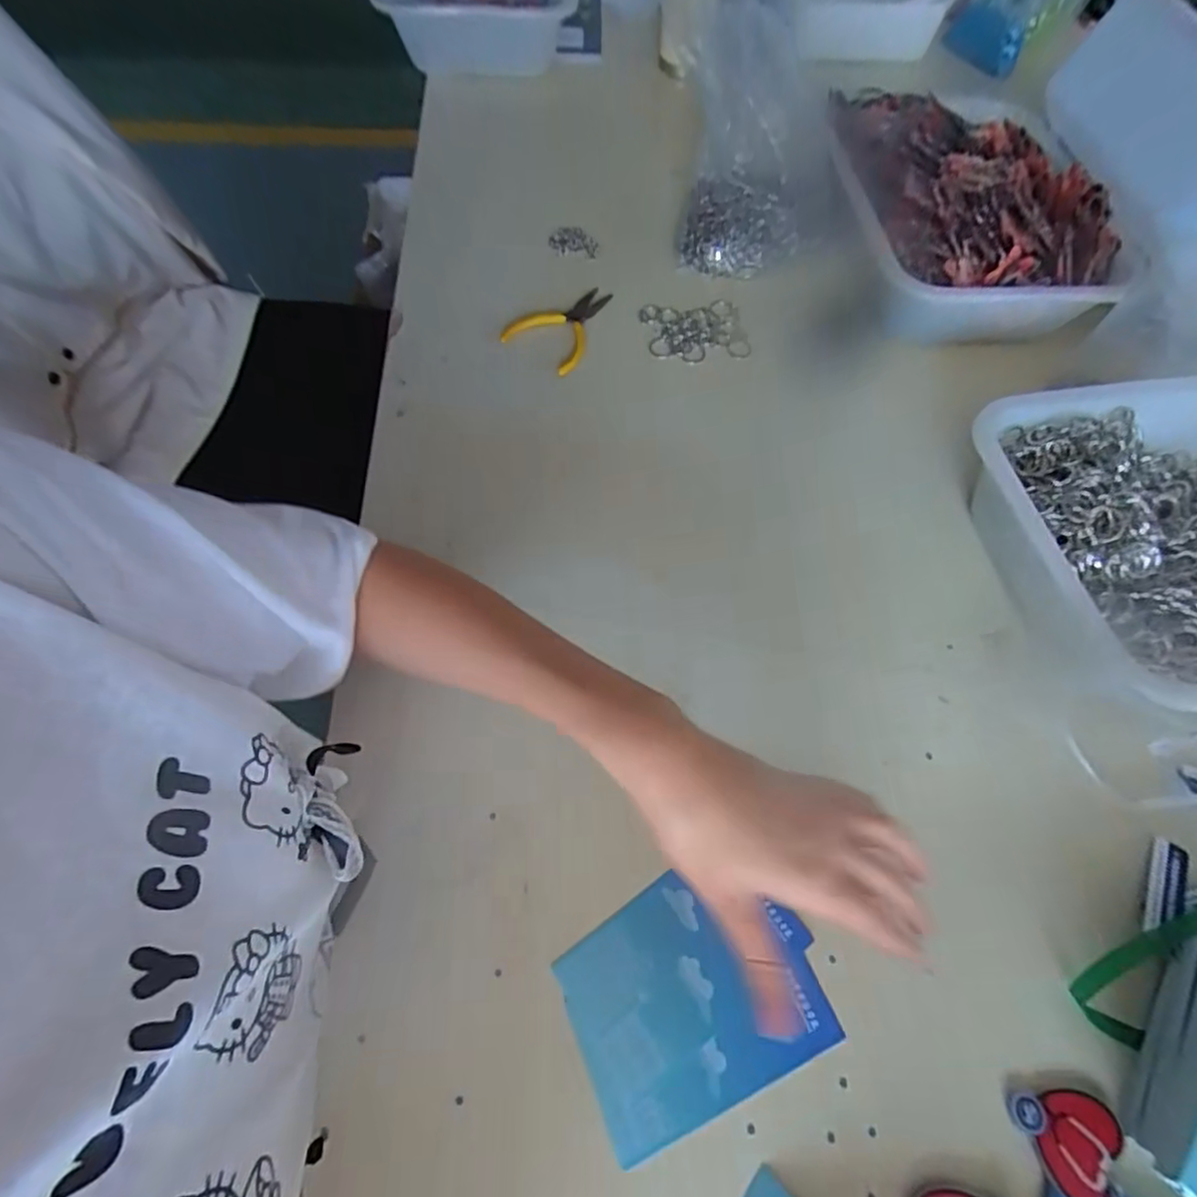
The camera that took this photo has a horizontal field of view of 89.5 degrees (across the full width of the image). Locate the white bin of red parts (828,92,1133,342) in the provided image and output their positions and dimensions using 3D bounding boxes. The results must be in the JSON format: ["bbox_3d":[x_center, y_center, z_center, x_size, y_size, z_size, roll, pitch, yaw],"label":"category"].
[{"bbox_3d":[0.348,-0.377,0.589,0.245,0.079,0.285,-1,63,-4],"label":"white bin of red parts"}]

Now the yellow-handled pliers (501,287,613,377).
[{"bbox_3d":[-0.043,-0.265,0.579,0.083,0.016,0.115,17,63,5],"label":"yellow-handled pliers"}]

